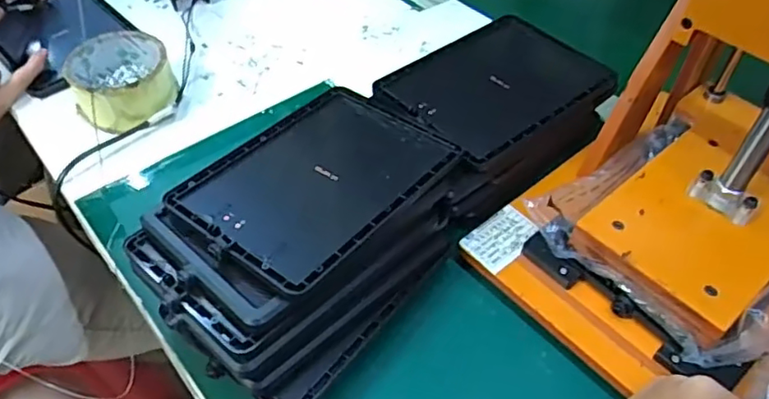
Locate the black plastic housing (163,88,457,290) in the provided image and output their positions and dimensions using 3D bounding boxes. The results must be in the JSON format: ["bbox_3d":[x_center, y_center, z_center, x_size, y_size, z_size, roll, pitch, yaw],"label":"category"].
[{"bbox_3d":[-0.041,-0.017,0.393,0.118,0.017,0.165,33,56,25],"label":"black plastic housing"}]

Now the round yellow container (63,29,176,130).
[{"bbox_3d":[-0.228,-0.104,0.535,0.083,0.044,0.084,0,49,0],"label":"round yellow container"}]

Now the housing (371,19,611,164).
[{"bbox_3d":[0.083,-0.090,0.474,0.159,0.013,0.117,-32,57,-26],"label":"housing"}]

